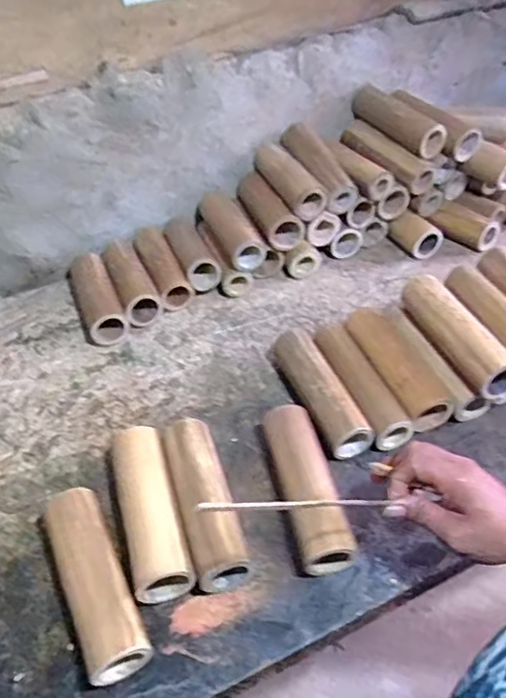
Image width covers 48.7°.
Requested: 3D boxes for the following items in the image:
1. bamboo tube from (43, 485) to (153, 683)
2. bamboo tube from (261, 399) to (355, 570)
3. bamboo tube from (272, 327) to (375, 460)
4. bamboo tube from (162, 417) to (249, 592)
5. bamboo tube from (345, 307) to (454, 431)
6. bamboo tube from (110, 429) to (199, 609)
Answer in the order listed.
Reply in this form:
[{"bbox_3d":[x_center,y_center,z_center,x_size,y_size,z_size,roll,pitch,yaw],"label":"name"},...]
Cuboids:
[{"bbox_3d":[-0.152,0.221,0.537,0.057,0.062,0.172,-23,47,-16],"label":"bamboo tube"},{"bbox_3d":[0.055,0.142,0.605,0.057,0.056,0.193,-10,45,-7],"label":"bamboo tube"},{"bbox_3d":[0.079,0.052,0.696,0.054,0.059,0.188,-18,47,-14],"label":"bamboo tube"},{"bbox_3d":[-0.050,0.159,0.594,0.056,0.060,0.179,-14,46,-11],"label":"bamboo tube"},{"bbox_3d":[0.175,0.023,0.713,0.058,0.052,0.181,-18,47,-14],"label":"bamboo tube"},{"bbox_3d":[-0.112,0.166,0.590,0.063,0.063,0.185,-15,46,-12],"label":"bamboo tube"}]

